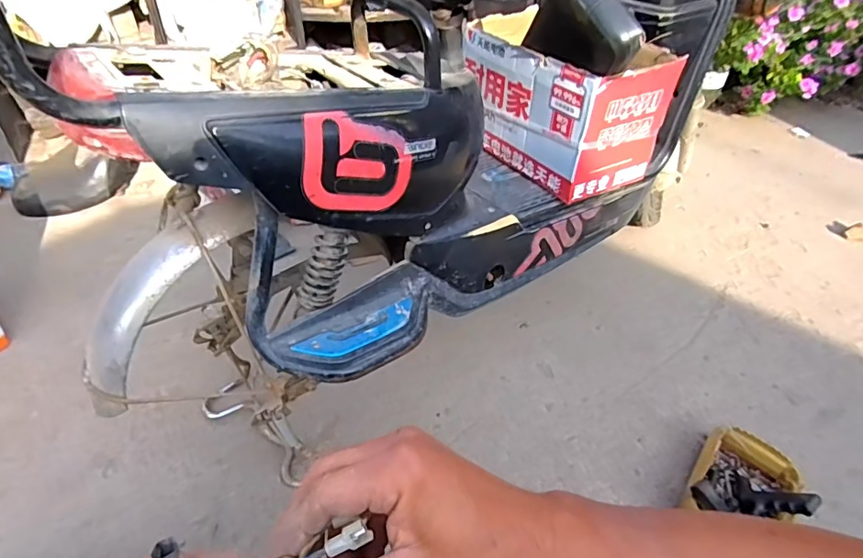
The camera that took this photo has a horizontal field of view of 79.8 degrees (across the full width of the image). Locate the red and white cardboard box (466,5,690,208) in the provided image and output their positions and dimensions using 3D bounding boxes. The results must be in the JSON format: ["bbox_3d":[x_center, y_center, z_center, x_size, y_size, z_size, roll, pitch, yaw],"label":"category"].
[{"bbox_3d":[0.227,-0.315,0.911,0.219,0.197,0.316,-24,49,-30],"label":"red and white cardboard box"}]

